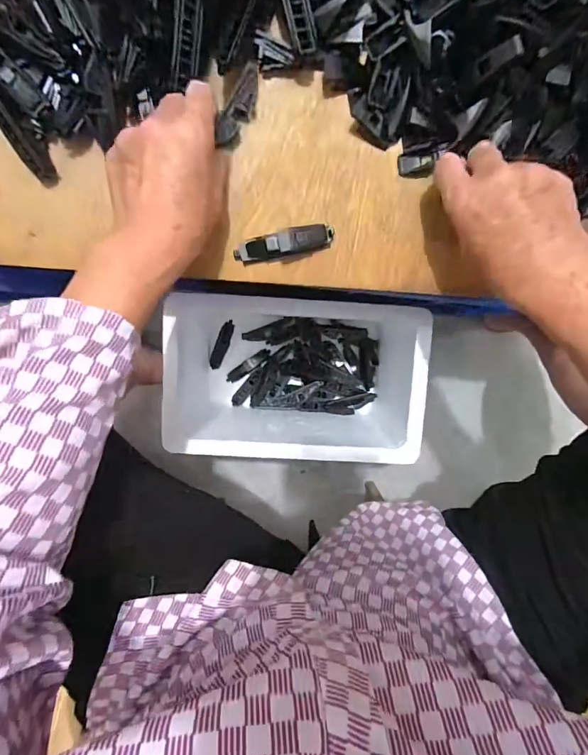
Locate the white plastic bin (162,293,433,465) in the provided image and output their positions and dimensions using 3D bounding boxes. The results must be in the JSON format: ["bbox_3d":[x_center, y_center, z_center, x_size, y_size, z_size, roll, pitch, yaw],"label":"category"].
[{"bbox_3d":[0.005,-0.013,0.606,0.317,0.241,0.196,1,97,-2],"label":"white plastic bin"}]

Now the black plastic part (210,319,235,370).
[{"bbox_3d":[-0.113,-0.051,0.661,0.021,0.014,0.080,24,96,-5],"label":"black plastic part"}]

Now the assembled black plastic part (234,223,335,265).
[{"bbox_3d":[-0.007,-0.110,0.347,0.083,0.021,0.020,-14,97,0],"label":"assembled black plastic part"}]

